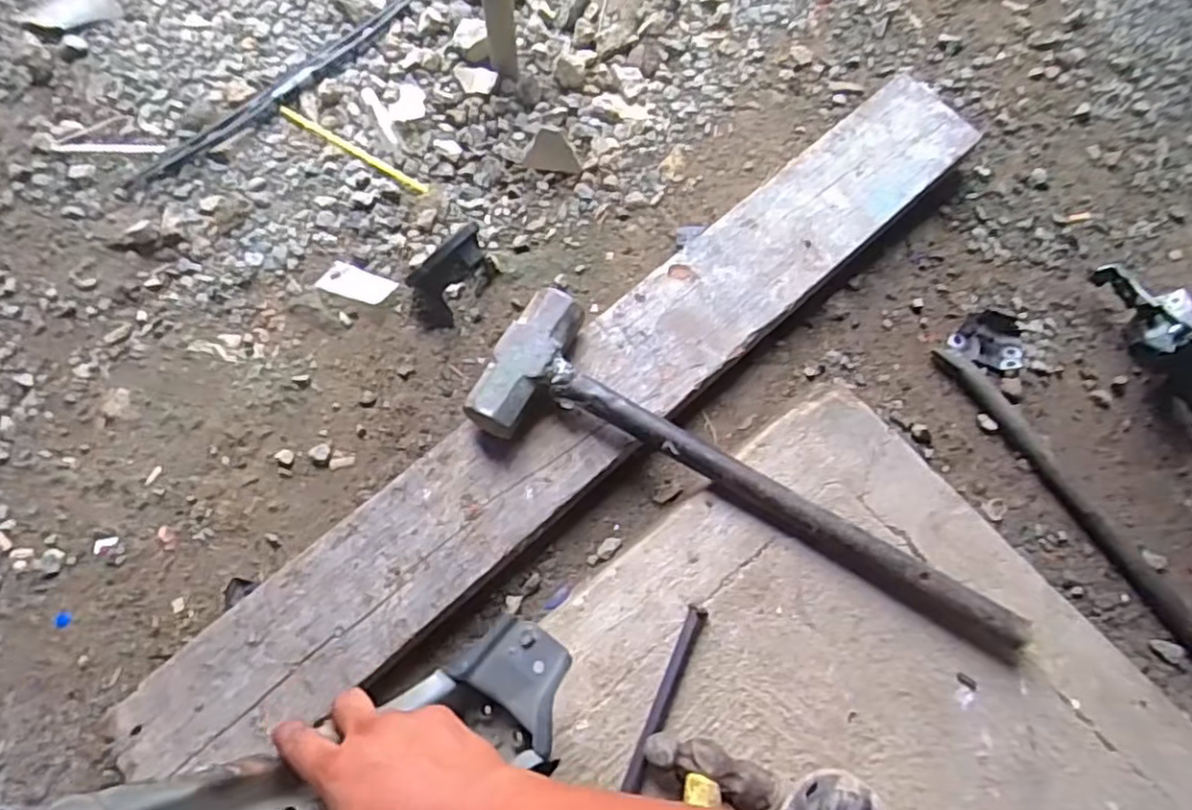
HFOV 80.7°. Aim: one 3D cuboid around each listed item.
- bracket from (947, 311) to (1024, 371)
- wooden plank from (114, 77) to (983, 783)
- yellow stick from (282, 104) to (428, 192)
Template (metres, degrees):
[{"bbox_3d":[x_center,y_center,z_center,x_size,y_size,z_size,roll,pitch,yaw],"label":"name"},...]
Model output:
[{"bbox_3d":[0.516,-0.087,0.916,0.093,0.020,0.068,24,70,6],"label":"bracket"},{"bbox_3d":[0.033,-0.035,0.836,1.199,0.034,0.156,-40,76,-16],"label":"wooden plank"},{"bbox_3d":[-0.344,-0.362,0.991,0.247,0.004,0.015,30,71,8],"label":"yellow stick"}]

